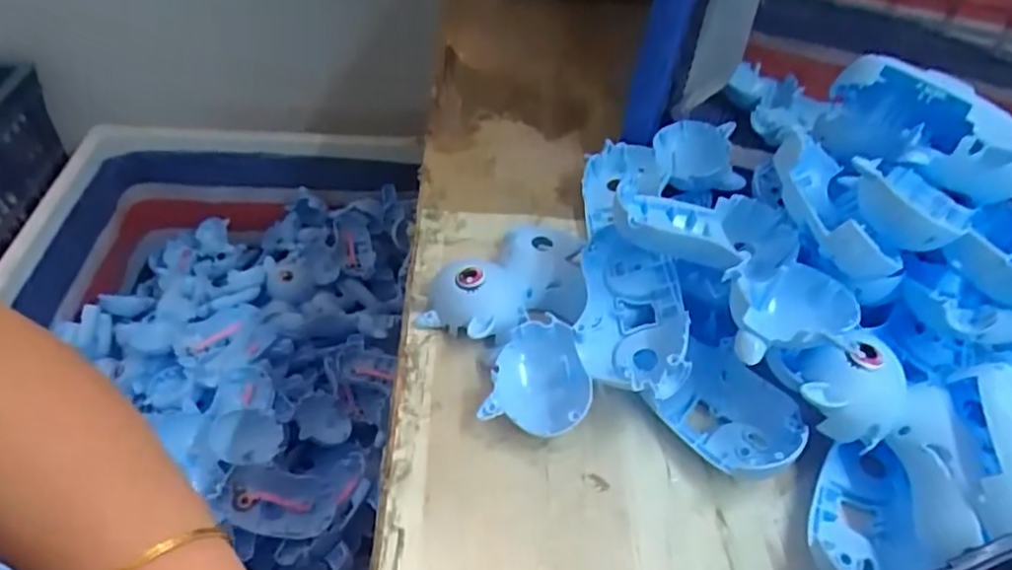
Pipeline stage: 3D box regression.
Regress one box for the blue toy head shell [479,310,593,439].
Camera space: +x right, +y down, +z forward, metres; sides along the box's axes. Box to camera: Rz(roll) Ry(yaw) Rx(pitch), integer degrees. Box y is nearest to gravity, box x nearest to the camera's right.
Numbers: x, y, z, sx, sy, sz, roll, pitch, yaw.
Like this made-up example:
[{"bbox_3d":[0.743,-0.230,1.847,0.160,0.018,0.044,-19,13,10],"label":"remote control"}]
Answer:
[{"bbox_3d":[0.021,0.062,0.405,0.062,0.039,0.072,15,46,6],"label":"blue toy head shell"}]

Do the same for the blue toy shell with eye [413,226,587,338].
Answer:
[{"bbox_3d":[0.008,0.003,0.459,0.089,0.037,0.121,38,52,25],"label":"blue toy shell with eye"}]

